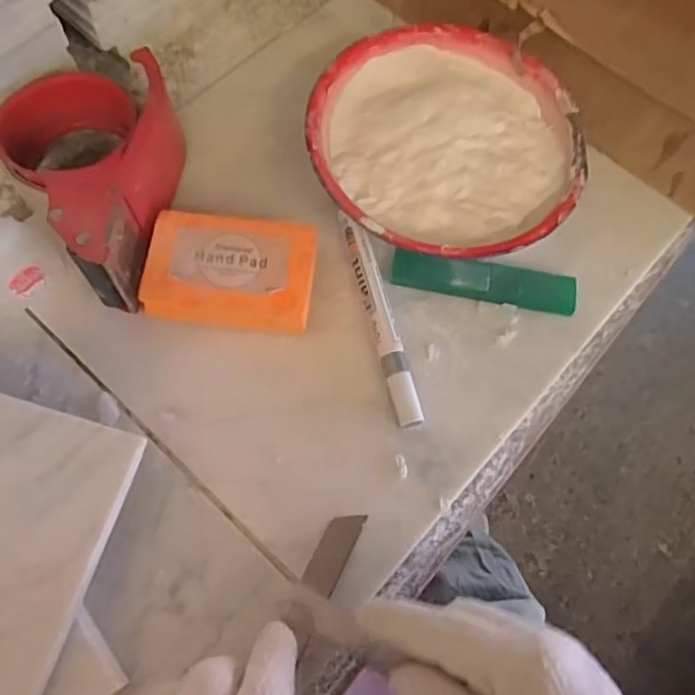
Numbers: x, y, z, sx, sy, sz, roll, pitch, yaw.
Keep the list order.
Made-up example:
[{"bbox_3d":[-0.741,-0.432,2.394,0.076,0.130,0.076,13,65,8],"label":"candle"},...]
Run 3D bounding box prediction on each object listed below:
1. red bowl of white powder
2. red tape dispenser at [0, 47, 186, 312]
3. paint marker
[{"bbox_3d":[0.060,-0.125,0.389,0.160,0.051,0.157,1,72,-3],"label":"red bowl of white powder"},{"bbox_3d":[-0.155,-0.100,0.362,0.094,0.069,0.148,7,71,-2],"label":"red tape dispenser"},{"bbox_3d":[0.020,-0.020,0.370,0.016,0.021,0.139,-13,73,-8],"label":"paint marker"}]

